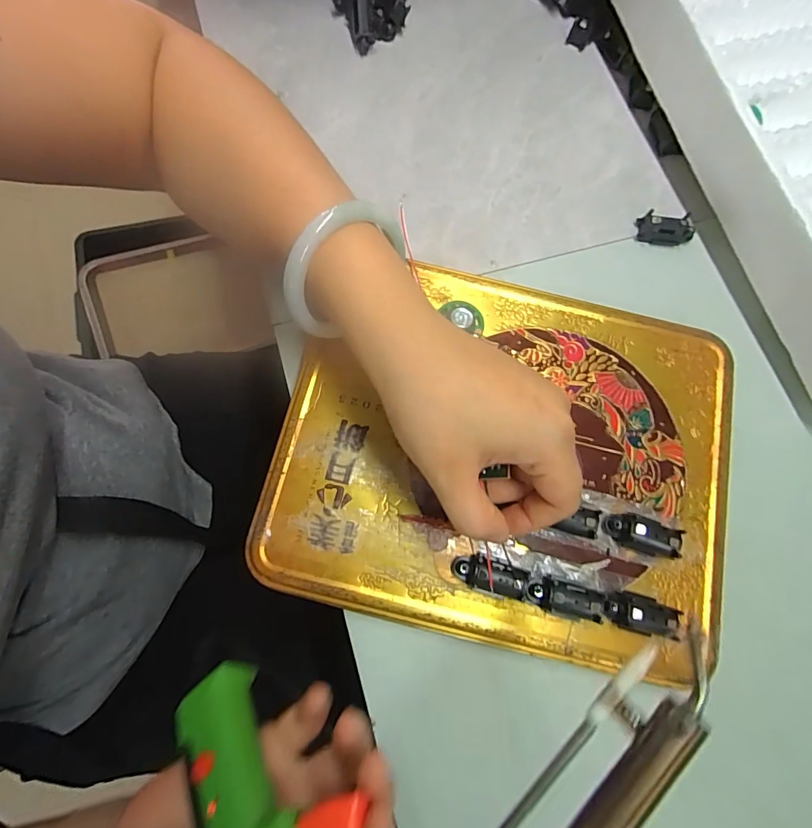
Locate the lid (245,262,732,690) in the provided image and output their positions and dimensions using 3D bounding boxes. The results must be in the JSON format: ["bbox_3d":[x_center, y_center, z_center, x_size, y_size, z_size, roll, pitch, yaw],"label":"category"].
[{"bbox_3d":[0.053,0.018,0.235,0.234,0.015,0.191,13,75,1],"label":"lid"}]

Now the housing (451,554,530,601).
[{"bbox_3d":[0.042,0.078,0.214,0.037,0.015,0.015,16,76,2],"label":"housing"}]

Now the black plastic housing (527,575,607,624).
[{"bbox_3d":[0.077,0.089,0.213,0.035,0.015,0.016,14,76,2],"label":"black plastic housing"}]

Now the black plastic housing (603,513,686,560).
[{"bbox_3d":[0.118,0.060,0.221,0.035,0.015,0.015,18,76,2],"label":"black plastic housing"}]

